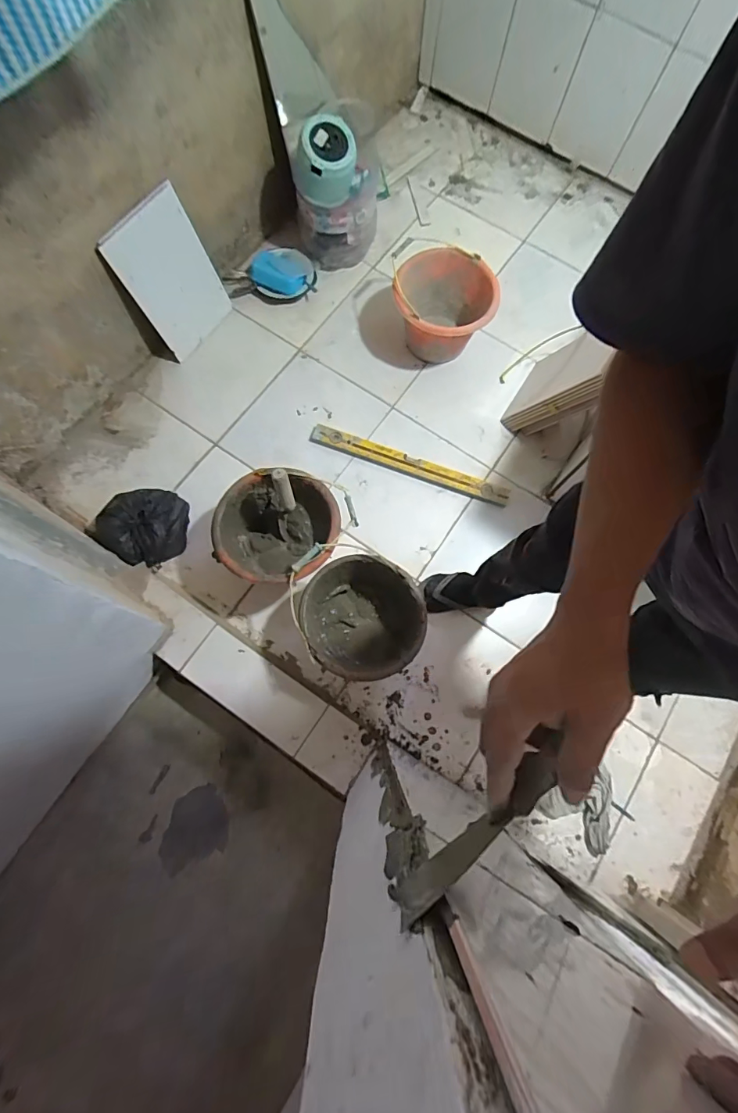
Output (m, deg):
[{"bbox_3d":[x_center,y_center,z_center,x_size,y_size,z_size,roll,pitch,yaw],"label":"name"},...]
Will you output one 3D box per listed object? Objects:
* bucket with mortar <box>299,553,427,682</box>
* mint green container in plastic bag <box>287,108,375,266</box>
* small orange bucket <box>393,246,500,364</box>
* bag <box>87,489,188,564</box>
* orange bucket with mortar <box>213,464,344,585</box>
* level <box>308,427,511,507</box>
[{"bbox_3d":[-0.012,0.144,1.074,0.260,0.192,0.269,0,74,-1],"label":"bucket with mortar"},{"bbox_3d":[-0.092,-1.060,1.337,0.226,0.341,0.175,0,74,-1],"label":"mint green container in plastic bag"},{"bbox_3d":[0.222,-0.724,1.321,0.285,0.201,0.283,0,74,-1],"label":"small orange bucket"},{"bbox_3d":[-0.577,-0.087,1.159,0.182,0.136,0.213,12,74,3],"label":"bag"},{"bbox_3d":[-0.217,-0.050,1.120,0.287,0.217,0.262,-2,74,-1],"label":"orange bucket with mortar"},{"bbox_3d":[0.112,-0.263,1.294,0.583,0.024,0.057,20,74,5],"label":"level"}]

